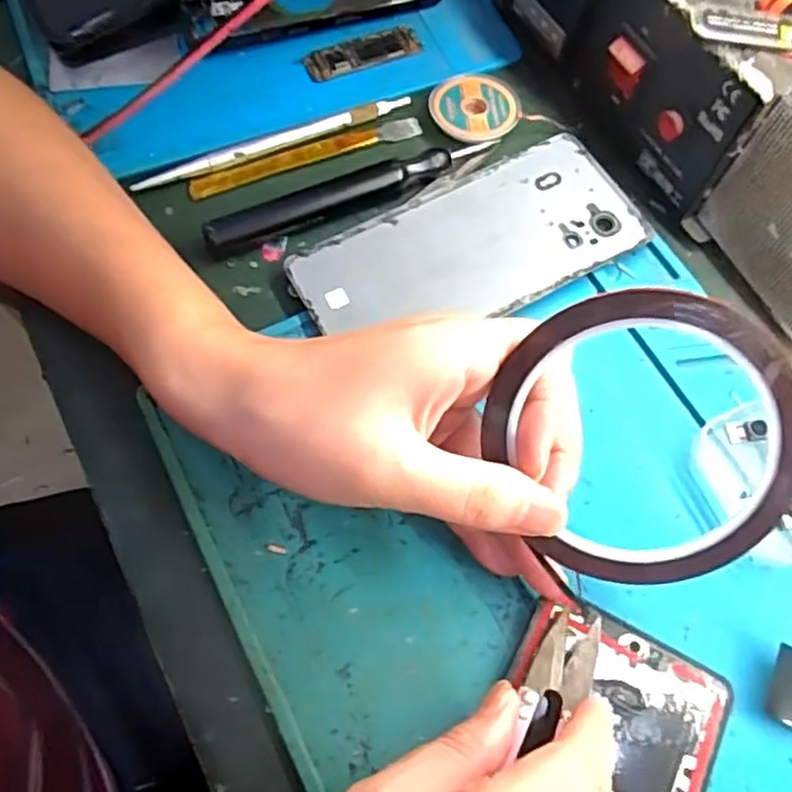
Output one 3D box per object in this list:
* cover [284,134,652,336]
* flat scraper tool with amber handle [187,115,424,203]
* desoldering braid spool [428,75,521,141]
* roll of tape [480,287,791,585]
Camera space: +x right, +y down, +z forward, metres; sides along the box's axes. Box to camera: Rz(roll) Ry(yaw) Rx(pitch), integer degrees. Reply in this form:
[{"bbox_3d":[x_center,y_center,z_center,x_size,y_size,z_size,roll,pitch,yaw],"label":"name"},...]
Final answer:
[{"bbox_3d":[0.035,-0.069,0.328,0.162,0.005,0.070,-26,69,-10],"label":"cover"},{"bbox_3d":[-0.044,-0.121,0.354,0.120,0.006,0.011,-19,68,-8],"label":"flat scraper tool with amber handle"},{"bbox_3d":[0.041,-0.148,0.360,0.045,0.008,0.040,19,68,8],"label":"desoldering braid spool"},{"bbox_3d":[0.081,0.014,0.224,0.090,0.004,0.097,3,107,11],"label":"roll of tape"}]

